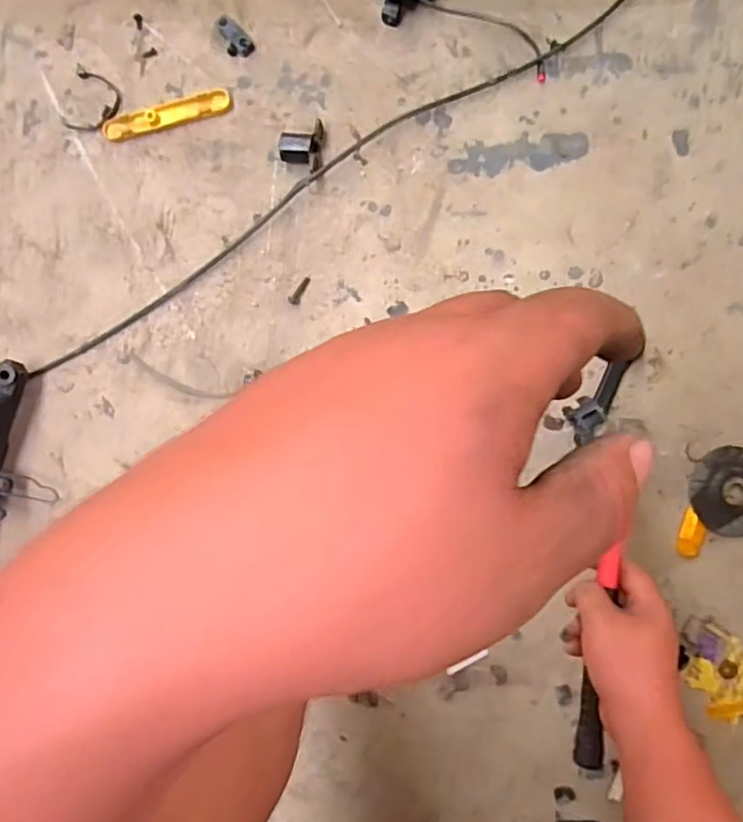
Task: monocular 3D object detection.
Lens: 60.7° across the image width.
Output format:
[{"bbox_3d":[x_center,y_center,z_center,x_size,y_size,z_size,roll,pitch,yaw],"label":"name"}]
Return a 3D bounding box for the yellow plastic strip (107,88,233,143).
[{"bbox_3d":[-0.236,-0.342,0.732,0.153,0.010,0.031,-13,85,5],"label":"yellow plastic strip"}]

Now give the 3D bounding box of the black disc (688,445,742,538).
[{"bbox_3d":[0.371,0.082,0.646,0.086,0.015,0.088,0,86,6],"label":"black disc"}]

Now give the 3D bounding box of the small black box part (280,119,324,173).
[{"bbox_3d":[-0.078,-0.294,0.704,0.046,0.022,0.055,4,87,7],"label":"small black box part"}]

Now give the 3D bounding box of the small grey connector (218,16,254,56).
[{"bbox_3d":[-0.157,-0.430,0.729,0.028,0.011,0.052,-30,84,4],"label":"small grey connector"}]

